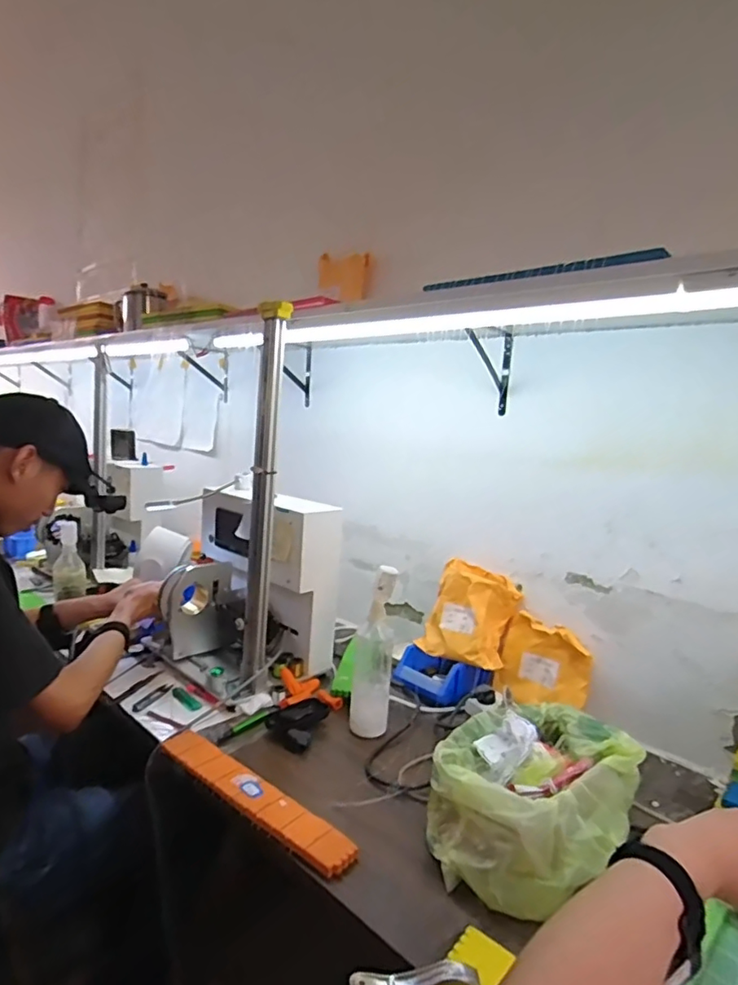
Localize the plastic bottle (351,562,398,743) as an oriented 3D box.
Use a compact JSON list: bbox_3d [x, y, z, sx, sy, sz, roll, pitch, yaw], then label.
[{"bbox_3d":[0.008,0.252,0.929,0.064,0.263,0.056,4,7,-2],"label":"plastic bottle"}]

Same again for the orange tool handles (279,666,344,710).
[{"bbox_3d":[-0.108,0.362,1.026,0.113,0.033,0.105,3,7,-9],"label":"orange tool handles"}]

